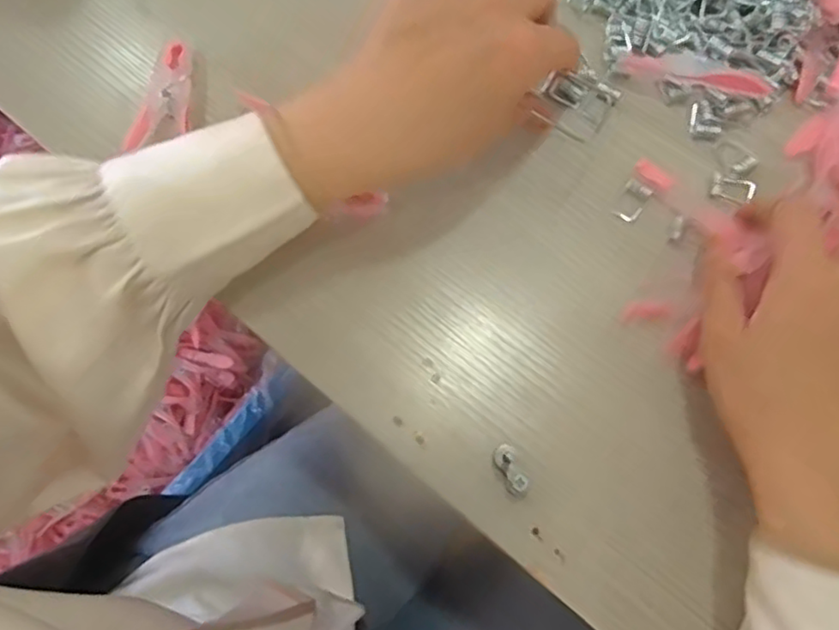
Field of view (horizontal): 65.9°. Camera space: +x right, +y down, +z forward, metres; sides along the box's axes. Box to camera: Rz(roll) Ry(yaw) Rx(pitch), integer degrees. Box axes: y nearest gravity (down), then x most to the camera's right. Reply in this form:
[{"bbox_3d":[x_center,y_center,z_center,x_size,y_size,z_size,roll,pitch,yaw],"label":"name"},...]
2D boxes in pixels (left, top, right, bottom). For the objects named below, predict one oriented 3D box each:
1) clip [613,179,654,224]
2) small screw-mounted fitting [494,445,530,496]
[{"bbox_3d":[0.114,-0.061,0.348,0.015,0.008,0.021,36,78,8],"label":"clip"},{"bbox_3d":[0.044,0.073,0.306,0.011,0.014,0.024,-21,77,-6],"label":"small screw-mounted fitting"}]

